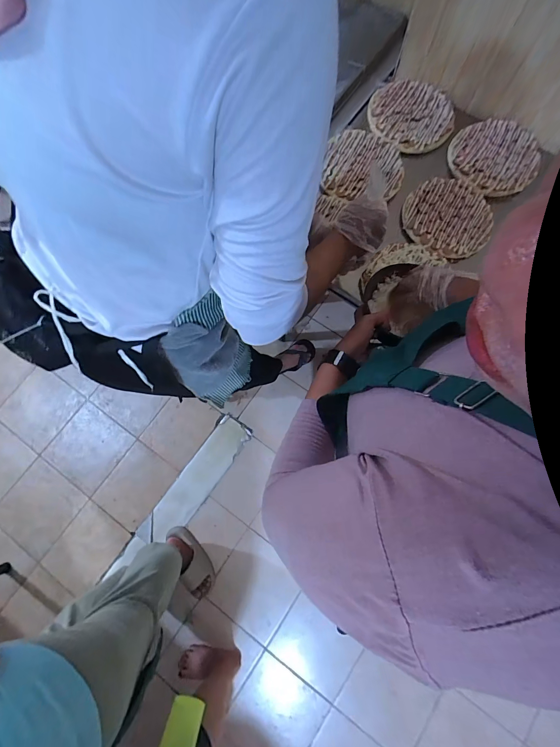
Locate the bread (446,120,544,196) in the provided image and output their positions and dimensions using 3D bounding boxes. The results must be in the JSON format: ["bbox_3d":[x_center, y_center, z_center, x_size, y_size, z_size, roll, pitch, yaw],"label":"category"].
[{"bbox_3d":[0.507,-0.518,0.762,0.197,0.022,0.202,10,76,2],"label":"bread"}]

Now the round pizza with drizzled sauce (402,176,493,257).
[{"bbox_3d":[0.382,-0.357,0.731,0.192,0.015,0.189,0,76,0],"label":"round pizza with drizzled sauce"}]

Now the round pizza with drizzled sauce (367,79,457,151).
[{"bbox_3d":[0.322,-0.631,0.787,0.201,0.031,0.187,0,76,0],"label":"round pizza with drizzled sauce"}]

